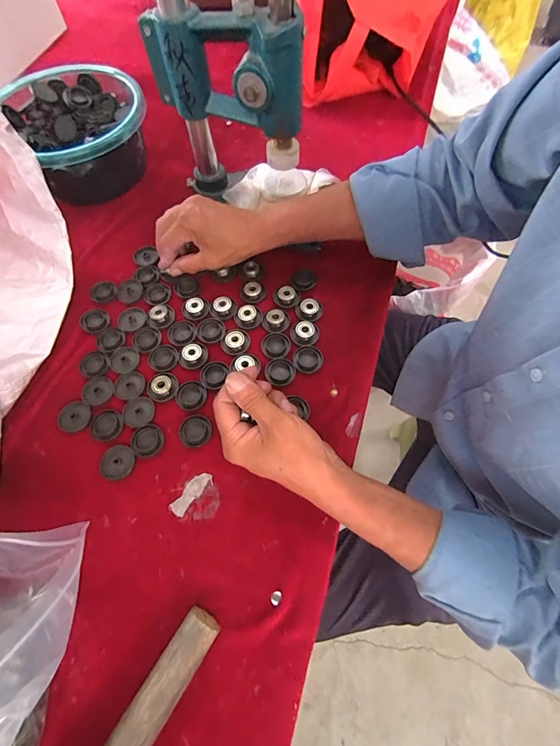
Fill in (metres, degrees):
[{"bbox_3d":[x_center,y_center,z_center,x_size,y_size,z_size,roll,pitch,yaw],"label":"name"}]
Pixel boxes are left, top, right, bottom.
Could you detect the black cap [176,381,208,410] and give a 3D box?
[{"bbox_3d":[-0.096,0.023,0.369,0.032,0.004,0.034,-1,66,3],"label":"black cap"}]

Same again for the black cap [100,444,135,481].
[{"bbox_3d":[-0.162,0.089,0.342,0.032,0.004,0.034,-4,66,1],"label":"black cap"}]

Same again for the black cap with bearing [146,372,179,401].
[{"bbox_3d":[-0.128,0.014,0.373,0.033,0.006,0.034,-1,66,3],"label":"black cap with bearing"}]

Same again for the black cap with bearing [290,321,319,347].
[{"bbox_3d":[0.027,-0.046,0.395,0.033,0.009,0.028,16,68,10],"label":"black cap with bearing"}]

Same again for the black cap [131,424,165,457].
[{"bbox_3d":[-0.136,0.069,0.350,0.031,0.004,0.033,-1,66,3],"label":"black cap"}]

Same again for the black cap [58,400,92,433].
[{"bbox_3d":[-0.218,0.045,0.361,0.033,0.004,0.034,-1,66,3],"label":"black cap"}]

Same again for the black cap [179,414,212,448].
[{"bbox_3d":[-0.087,0.059,0.353,0.033,0.004,0.033,-1,66,3],"label":"black cap"}]

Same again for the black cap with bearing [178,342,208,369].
[{"bbox_3d":[-0.099,-0.021,0.386,0.033,0.008,0.031,-1,66,3],"label":"black cap with bearing"}]

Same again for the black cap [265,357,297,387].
[{"bbox_3d":[0.001,-0.001,0.382,0.033,0.008,0.033,-1,66,3],"label":"black cap"}]

